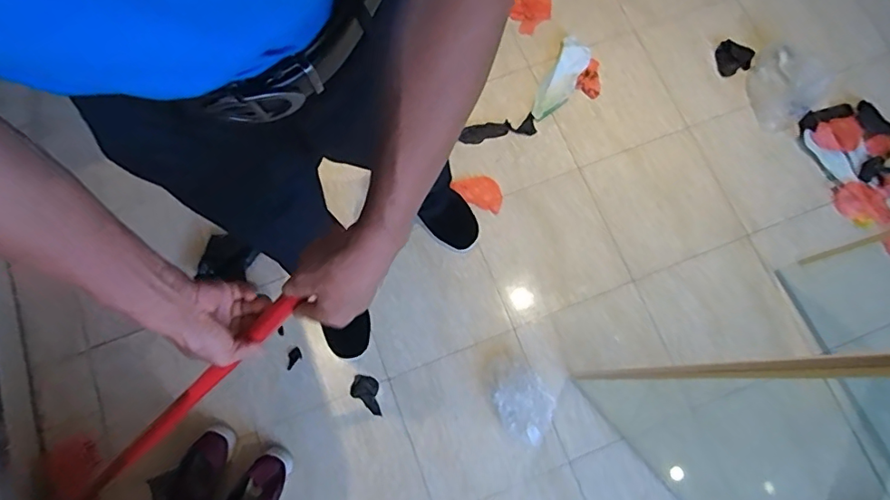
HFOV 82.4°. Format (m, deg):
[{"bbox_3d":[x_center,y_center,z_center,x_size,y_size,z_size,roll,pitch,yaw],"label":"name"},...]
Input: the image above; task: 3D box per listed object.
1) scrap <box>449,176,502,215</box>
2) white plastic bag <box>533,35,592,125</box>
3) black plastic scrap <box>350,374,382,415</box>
[{"bbox_3d":[0.081,-0.146,1.255,0.129,0.009,0.081,24,76,5],"label":"scrap"},{"bbox_3d":[0.294,-0.423,1.278,0.079,0.032,0.243,23,76,4],"label":"white plastic bag"},{"bbox_3d":[-0.165,0.313,1.113,0.091,0.010,0.057,38,78,8],"label":"black plastic scrap"}]

